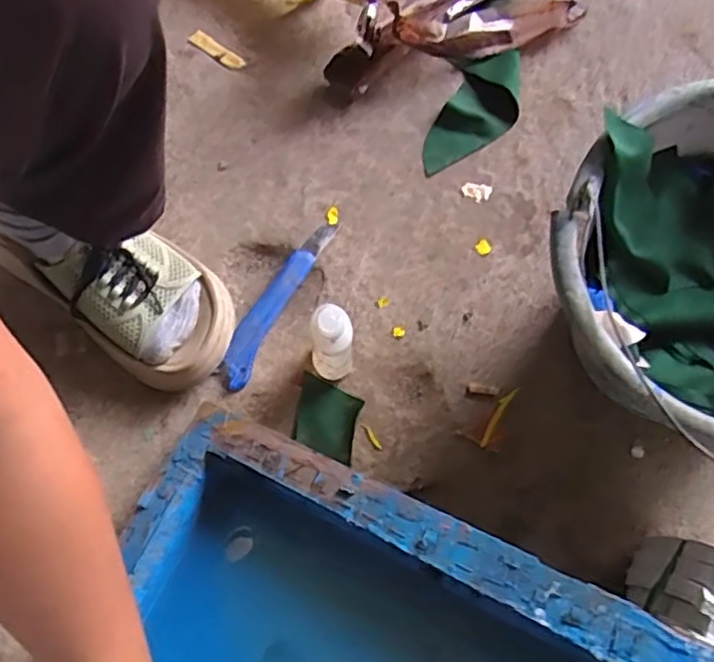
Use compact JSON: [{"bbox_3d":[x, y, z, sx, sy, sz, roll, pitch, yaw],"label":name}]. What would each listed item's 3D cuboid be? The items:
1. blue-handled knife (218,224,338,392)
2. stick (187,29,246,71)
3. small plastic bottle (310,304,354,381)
[{"bbox_3d":[-0.070,-0.027,0.572,0.028,0.012,0.168,25,72,10],"label":"blue-handled knife"},{"bbox_3d":[-0.140,-0.280,0.665,0.062,0.008,0.017,36,75,13],"label":"stick"},{"bbox_3d":[-0.019,0.013,0.514,0.033,0.102,0.030,-13,70,-4],"label":"small plastic bottle"}]

